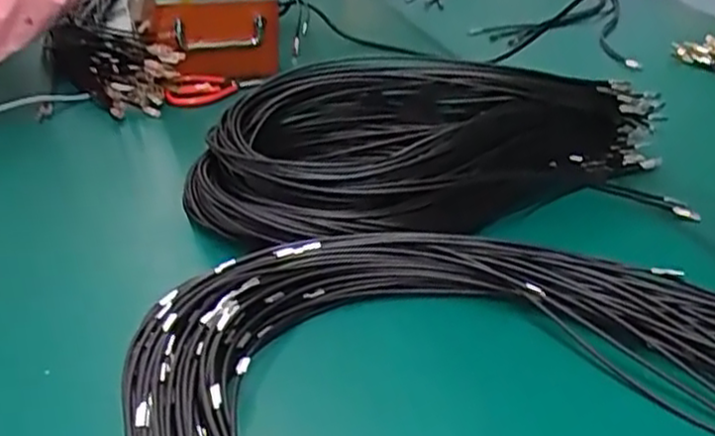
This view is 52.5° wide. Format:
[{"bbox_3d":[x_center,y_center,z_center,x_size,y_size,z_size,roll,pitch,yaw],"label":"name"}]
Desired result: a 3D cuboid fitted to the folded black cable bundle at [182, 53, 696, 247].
[{"bbox_3d":[0.085,-0.080,0.688,0.466,0.087,0.206,-8,33,-16],"label":"folded black cable bundle"}]

